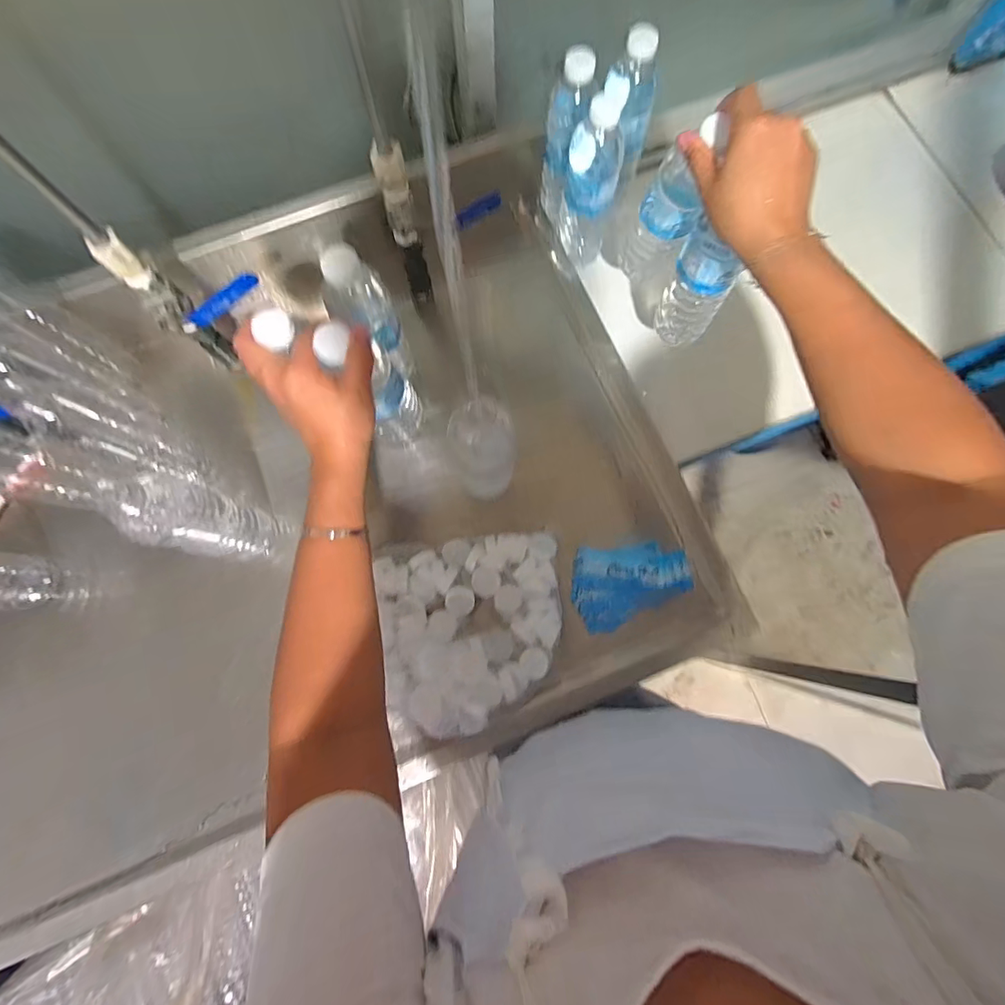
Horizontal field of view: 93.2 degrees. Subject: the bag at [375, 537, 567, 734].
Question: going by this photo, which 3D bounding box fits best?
[{"bbox_3d":[-0.026,0.138,0.510,0.182,0.040,0.200,-7,78,-2],"label":"bag"}]

